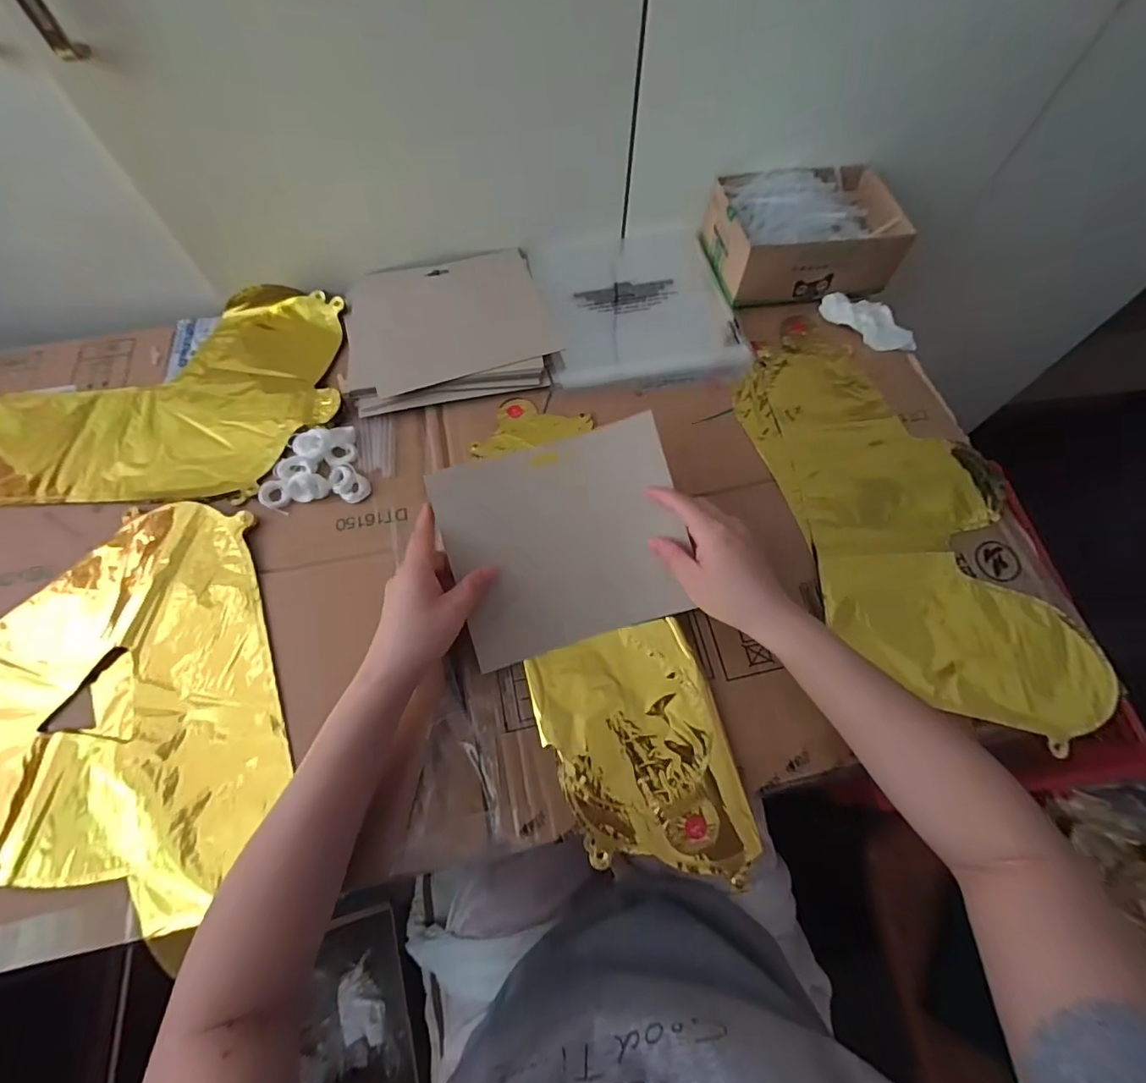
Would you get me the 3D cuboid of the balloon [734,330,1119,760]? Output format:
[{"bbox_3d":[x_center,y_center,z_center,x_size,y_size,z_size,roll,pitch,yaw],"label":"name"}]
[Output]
[{"bbox_3d":[0.295,-0.027,0.473,0.203,0.032,0.420,-14,67,-7],"label":"balloon"}]

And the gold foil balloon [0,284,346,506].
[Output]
[{"bbox_3d":[-0.435,-0.147,0.509,0.389,0.013,0.250,-5,66,-3],"label":"gold foil balloon"}]

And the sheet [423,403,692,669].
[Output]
[{"bbox_3d":[-0.004,0.001,0.423,0.186,0.023,0.164,-18,95,-10],"label":"sheet"}]

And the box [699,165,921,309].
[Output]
[{"bbox_3d":[0.254,-0.334,0.557,0.188,0.077,0.132,-12,66,-5],"label":"box"}]

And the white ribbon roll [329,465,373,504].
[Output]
[{"bbox_3d":[-0.205,-0.053,0.468,0.038,0.011,0.028,36,70,15],"label":"white ribbon roll"}]

